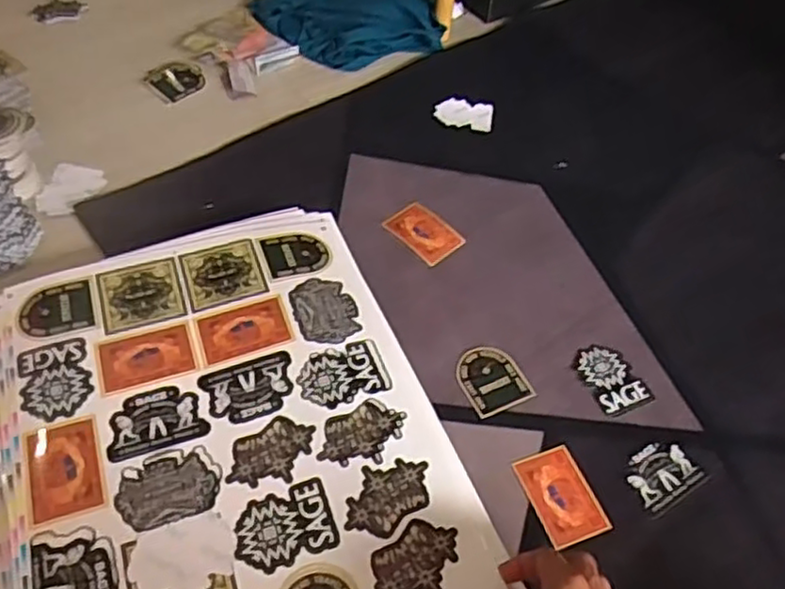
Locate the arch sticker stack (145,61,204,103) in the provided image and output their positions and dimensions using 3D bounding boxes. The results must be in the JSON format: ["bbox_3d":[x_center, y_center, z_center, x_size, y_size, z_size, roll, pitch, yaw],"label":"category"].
[{"bbox_3d":[-0.281,-0.283,0.909,0.066,0.004,0.072,-33,63,-26],"label":"arch sticker stack"}]

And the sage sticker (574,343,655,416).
[{"bbox_3d":[0.213,0.080,0.675,0.054,0.007,0.071,-20,57,-7],"label":"sage sticker"}]

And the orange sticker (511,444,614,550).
[{"bbox_3d":[0.146,0.173,0.600,0.057,0.005,0.080,-14,56,-16],"label":"orange sticker"}]

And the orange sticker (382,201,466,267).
[{"bbox_3d":[0.036,-0.068,0.773,0.058,0.004,0.080,-36,64,-28],"label":"orange sticker"}]

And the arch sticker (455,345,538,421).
[{"bbox_3d":[0.095,0.081,0.667,0.062,0.004,0.067,-20,60,-16],"label":"arch sticker"}]

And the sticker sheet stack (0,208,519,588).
[{"bbox_3d":[-0.128,0.133,0.553,0.347,0.025,0.483,-19,57,-19],"label":"sticker sheet stack"}]

